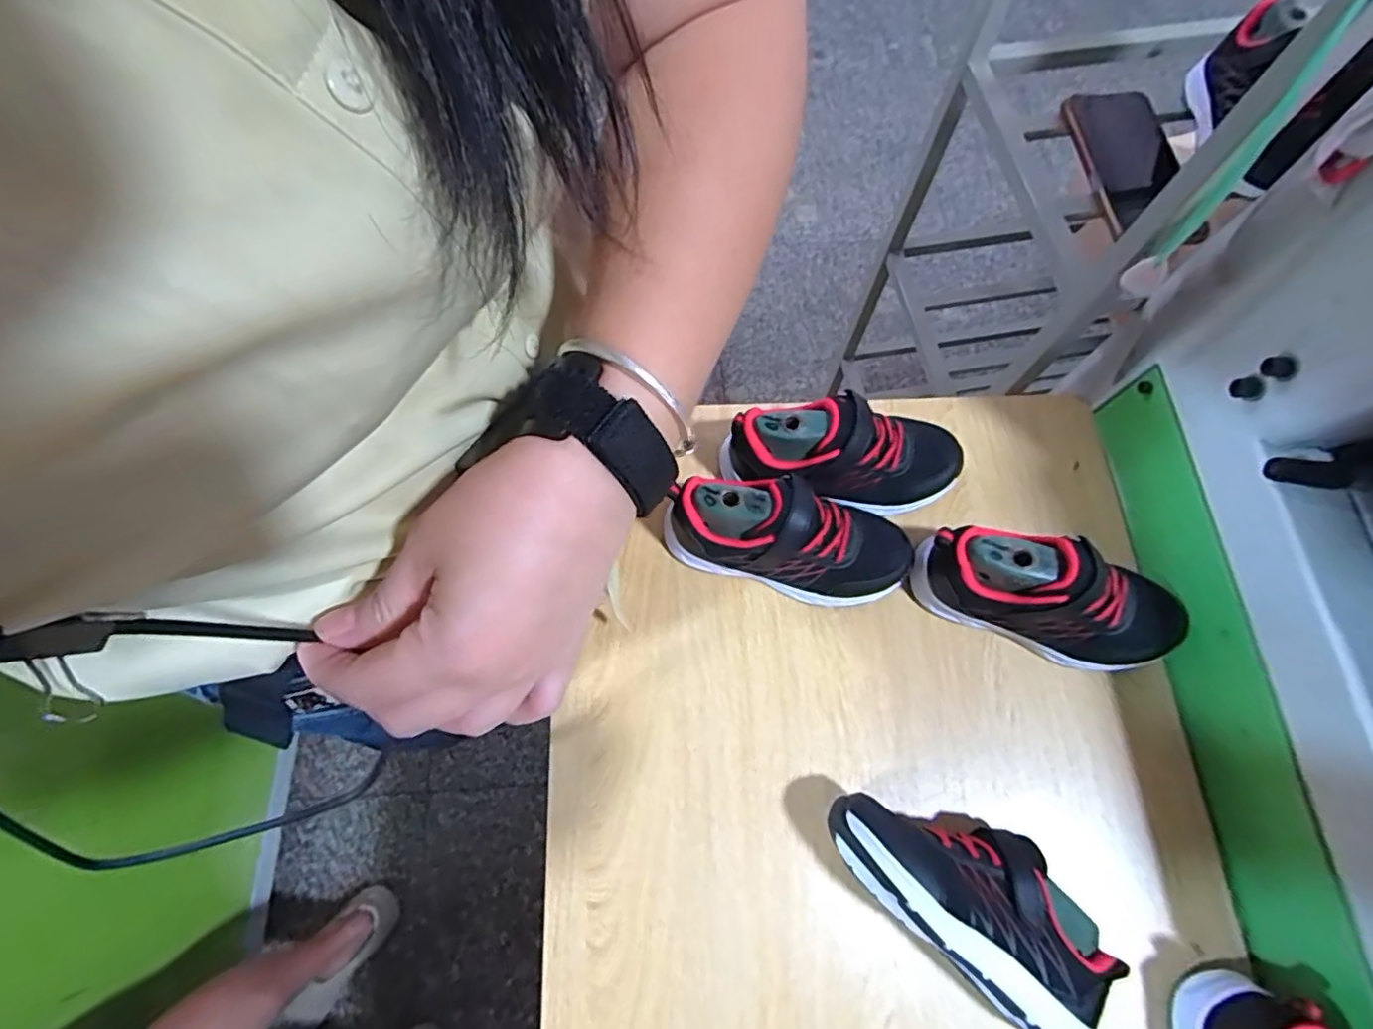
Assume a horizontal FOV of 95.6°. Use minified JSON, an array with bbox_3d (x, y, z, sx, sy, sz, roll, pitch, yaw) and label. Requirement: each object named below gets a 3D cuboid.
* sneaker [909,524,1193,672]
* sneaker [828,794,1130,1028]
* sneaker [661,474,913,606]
[{"bbox_3d":[0.268,0.060,0.449,0.194,0.082,0.071,13,70,4],"label":"sneaker"},{"bbox_3d":[0.179,0.236,0.395,0.177,0.075,0.084,39,74,13],"label":"sneaker"},{"bbox_3d":[0.078,0.016,0.467,0.190,0.082,0.071,15,72,-9],"label":"sneaker"}]

